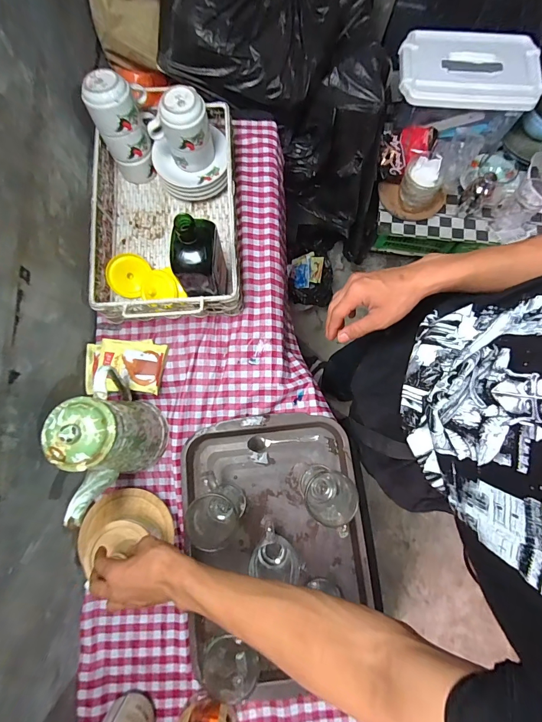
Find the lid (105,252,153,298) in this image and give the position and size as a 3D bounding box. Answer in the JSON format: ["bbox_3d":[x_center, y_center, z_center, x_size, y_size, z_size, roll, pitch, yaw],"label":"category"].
[{"bbox_3d":[-0.273,-0.164,0.651,0.074,0.017,0.080,0,93,-6],"label":"lid"}]

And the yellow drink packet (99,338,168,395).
[{"bbox_3d":[-0.254,0.005,0.624,0.112,0.010,0.089,10,80,-5],"label":"yellow drink packet"}]

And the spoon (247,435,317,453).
[{"bbox_3d":[0.023,0.149,0.634,0.129,0.013,0.027,-4,77,-1],"label":"spoon"}]

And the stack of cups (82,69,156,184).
[{"bbox_3d":[-0.270,-0.434,0.648,0.091,0.174,0.079,-6,77,-2],"label":"stack of cups"}]

